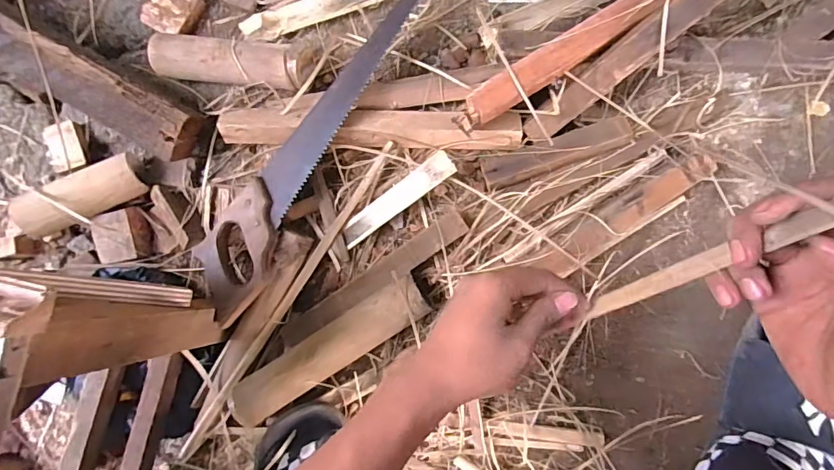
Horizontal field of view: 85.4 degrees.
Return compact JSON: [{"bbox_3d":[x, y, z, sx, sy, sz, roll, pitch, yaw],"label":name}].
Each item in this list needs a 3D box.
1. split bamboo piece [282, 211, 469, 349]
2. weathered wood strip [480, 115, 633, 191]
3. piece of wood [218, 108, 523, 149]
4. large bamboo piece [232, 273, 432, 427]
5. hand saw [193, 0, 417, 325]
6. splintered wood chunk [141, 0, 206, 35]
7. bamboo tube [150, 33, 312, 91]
[{"bbox_3d":[-0.051,0.053,0.517,0.248,0.023,0.027,-34,84,6],"label":"split bamboo piece"},{"bbox_3d":[0.150,-0.090,0.490,0.156,0.030,0.038,-17,85,7],"label":"weathered wood strip"},{"bbox_3d":[-0.056,-0.122,0.507,0.339,0.032,0.041,1,88,8],"label":"piece of wood"},{"bbox_3d":[-0.092,0.125,0.494,0.232,0.047,0.049,-34,84,4],"label":"large bamboo piece"},{"bbox_3d":[-0.122,-0.098,0.495,0.080,0.017,0.408,33,93,8],"label":"hand saw"},{"bbox_3d":[-0.303,-0.279,0.567,0.066,0.027,0.061,28,92,8],"label":"splintered wood chunk"},{"bbox_3d":[-0.216,-0.199,0.525,0.194,0.043,0.051,8,88,7],"label":"bamboo tube"}]

